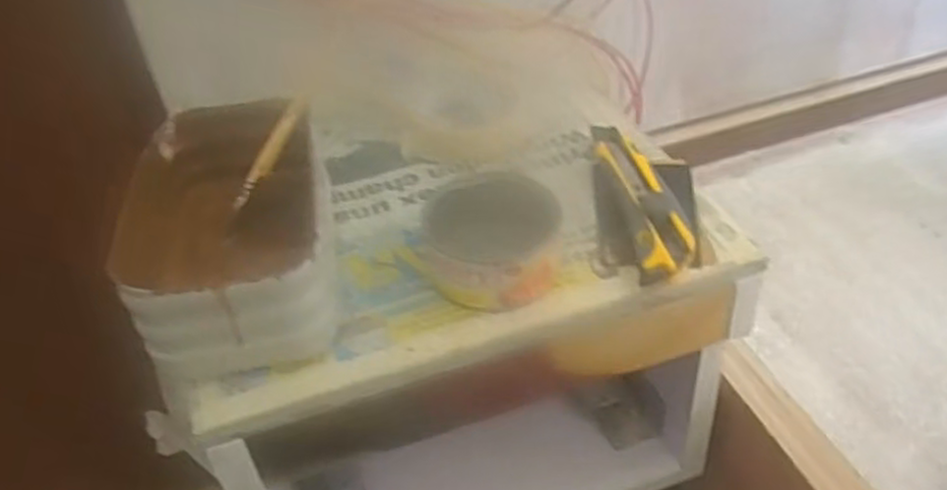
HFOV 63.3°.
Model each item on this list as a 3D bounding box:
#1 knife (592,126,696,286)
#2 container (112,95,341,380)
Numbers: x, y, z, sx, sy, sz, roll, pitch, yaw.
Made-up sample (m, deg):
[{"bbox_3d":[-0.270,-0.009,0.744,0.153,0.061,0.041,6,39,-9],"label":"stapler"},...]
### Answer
[{"bbox_3d":[0.113,-0.033,0.521,0.037,0.018,0.168,-6,40,0],"label":"knife"},{"bbox_3d":[-0.143,-0.009,0.475,0.108,0.075,0.180,-12,40,-7],"label":"container"}]

